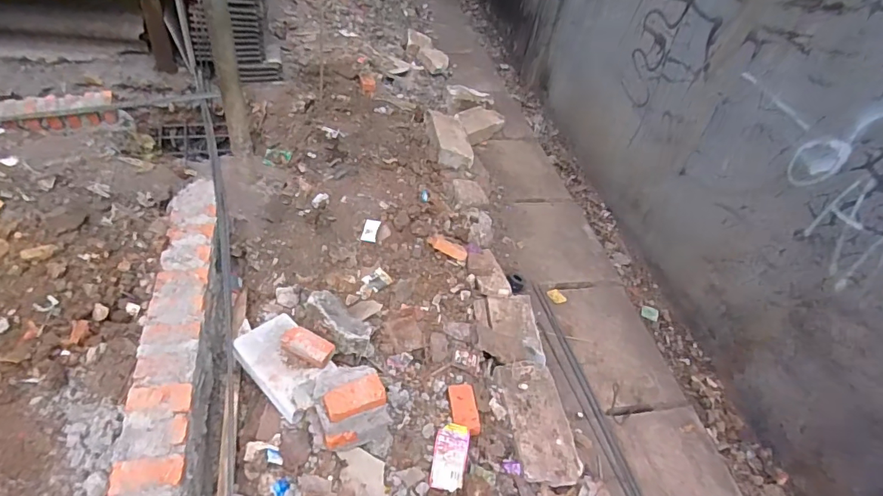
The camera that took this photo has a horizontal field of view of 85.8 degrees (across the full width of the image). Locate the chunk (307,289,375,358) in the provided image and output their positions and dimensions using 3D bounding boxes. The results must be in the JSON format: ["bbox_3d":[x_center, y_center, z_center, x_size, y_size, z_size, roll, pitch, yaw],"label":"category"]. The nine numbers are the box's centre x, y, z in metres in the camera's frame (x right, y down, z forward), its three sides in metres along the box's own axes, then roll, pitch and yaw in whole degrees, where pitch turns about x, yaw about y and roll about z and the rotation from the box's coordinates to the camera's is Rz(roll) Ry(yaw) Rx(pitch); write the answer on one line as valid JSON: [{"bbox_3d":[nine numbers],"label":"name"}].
[{"bbox_3d":[-0.329,0.246,1.586,0.280,0.084,0.134,46,56,6],"label":"chunk"}]

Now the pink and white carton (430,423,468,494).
[{"bbox_3d":[0.026,0.610,1.402,0.098,0.017,0.186,6,44,6],"label":"pink and white carton"}]

